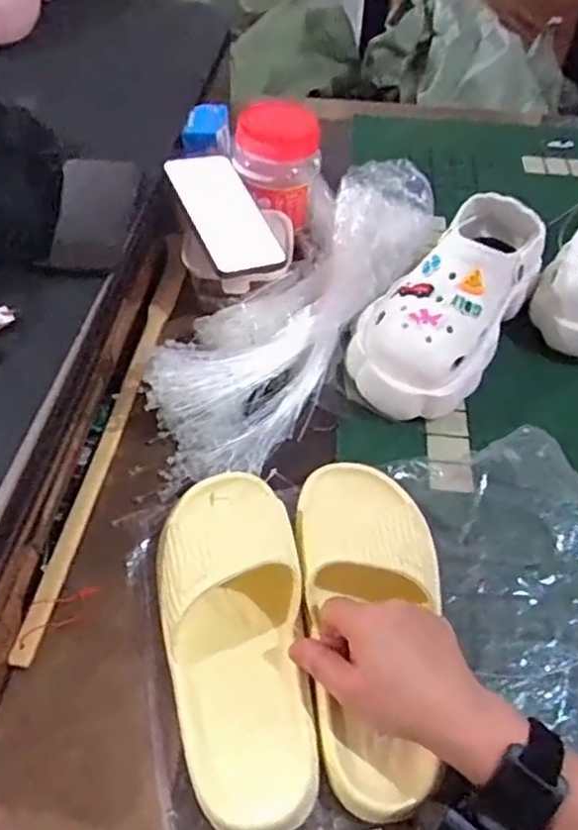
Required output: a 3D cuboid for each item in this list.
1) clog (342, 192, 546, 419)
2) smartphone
[{"bbox_3d":[0.163,-0.121,0.662,0.122,0.091,0.266,30,56,19],"label":"clog"},{"bbox_3d":[-0.064,-0.204,0.689,0.077,0.012,0.143,-18,71,-20],"label":"smartphone"}]

